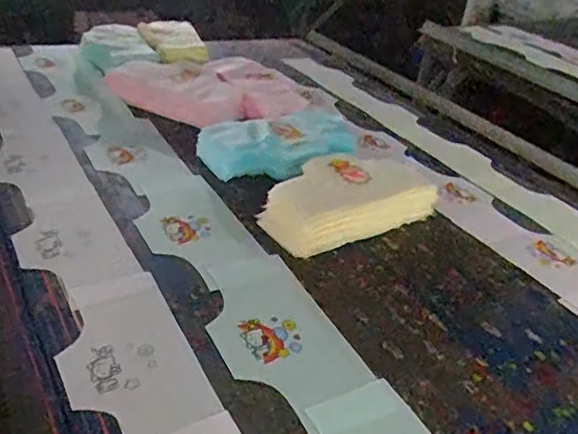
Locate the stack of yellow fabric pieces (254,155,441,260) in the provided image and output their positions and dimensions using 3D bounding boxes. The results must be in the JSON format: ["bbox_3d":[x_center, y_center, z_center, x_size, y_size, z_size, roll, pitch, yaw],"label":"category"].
[{"bbox_3d":[0.101,-0.033,1.037,0.317,0.078,0.182,-21,42,-34],"label":"stack of yellow fabric pieces"}]

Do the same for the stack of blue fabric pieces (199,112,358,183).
[{"bbox_3d":[-0.008,-0.149,1.162,0.339,0.063,0.187,-16,40,-30],"label":"stack of blue fabric pieces"}]

